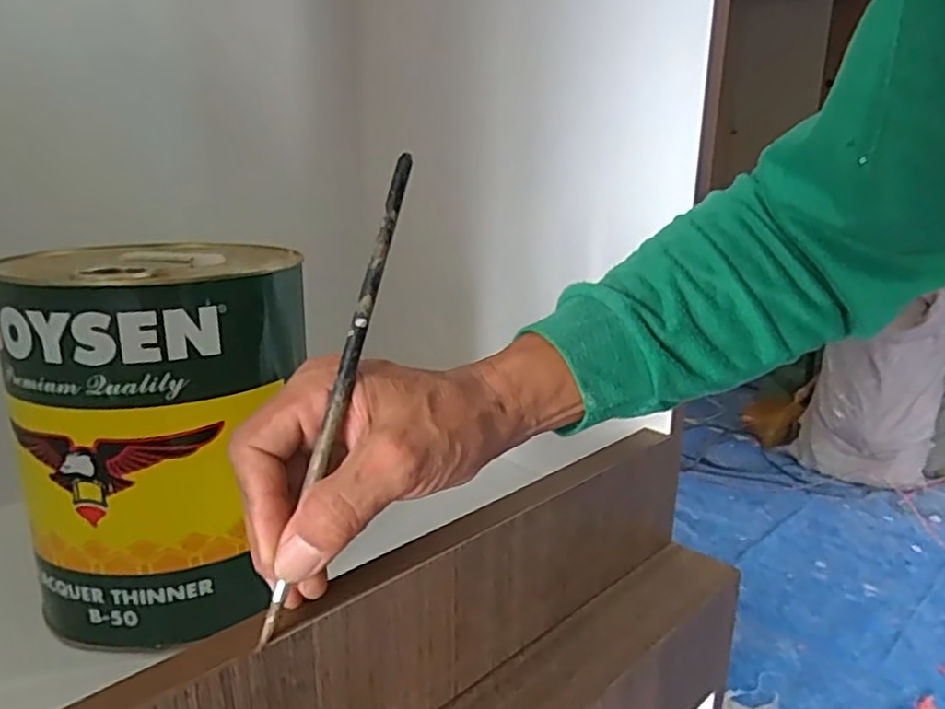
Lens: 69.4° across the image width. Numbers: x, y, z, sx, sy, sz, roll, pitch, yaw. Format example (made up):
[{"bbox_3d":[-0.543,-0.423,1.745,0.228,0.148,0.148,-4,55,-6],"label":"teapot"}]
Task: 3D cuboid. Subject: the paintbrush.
[{"bbox_3d":[-0.056,0.016,0.284,0.007,0.206,0.007,12,-6,34],"label":"paintbrush"}]

